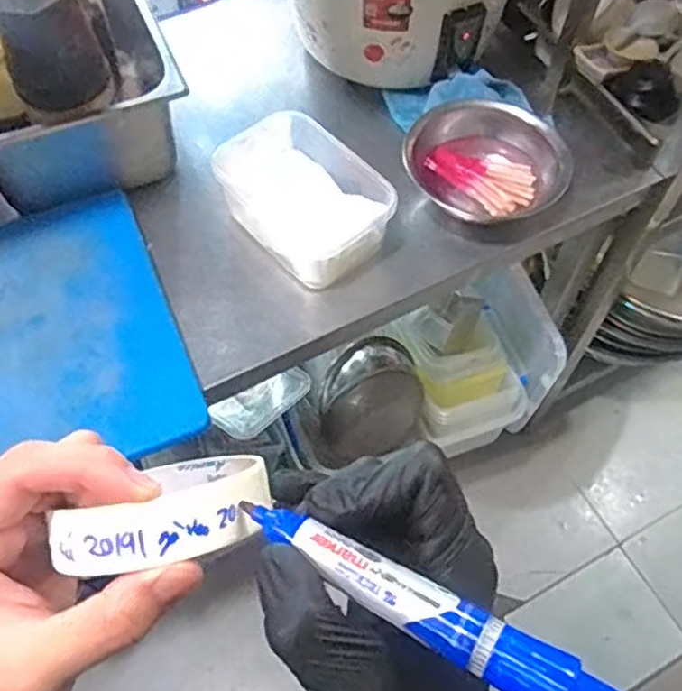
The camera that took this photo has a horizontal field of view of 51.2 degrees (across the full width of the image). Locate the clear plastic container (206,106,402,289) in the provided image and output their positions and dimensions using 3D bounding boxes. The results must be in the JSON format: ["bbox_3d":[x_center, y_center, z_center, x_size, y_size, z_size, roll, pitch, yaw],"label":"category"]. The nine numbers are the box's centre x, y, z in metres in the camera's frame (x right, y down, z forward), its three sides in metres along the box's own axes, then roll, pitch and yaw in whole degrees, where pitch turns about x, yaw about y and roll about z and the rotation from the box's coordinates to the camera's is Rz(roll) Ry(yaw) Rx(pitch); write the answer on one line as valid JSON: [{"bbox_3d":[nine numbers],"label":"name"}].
[{"bbox_3d":[-0.043,-0.170,0.847,0.141,0.086,0.204,-37,66,-20],"label":"clear plastic container"}]

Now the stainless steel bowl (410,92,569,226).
[{"bbox_3d":[0.172,-0.219,0.858,0.145,0.071,0.189,-38,67,-21],"label":"stainless steel bowl"}]

